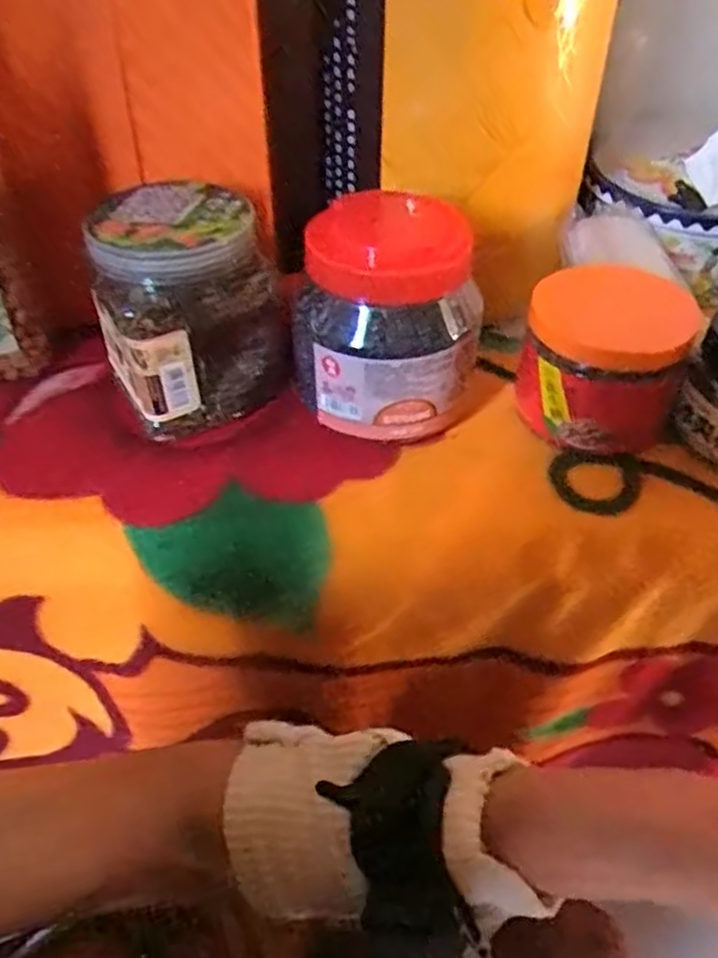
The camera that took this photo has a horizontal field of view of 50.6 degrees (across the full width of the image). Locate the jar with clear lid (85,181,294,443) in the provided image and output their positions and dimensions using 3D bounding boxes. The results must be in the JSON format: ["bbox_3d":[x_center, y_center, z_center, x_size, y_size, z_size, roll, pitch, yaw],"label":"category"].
[{"bbox_3d":[-0.105,-0.110,0.479,0.108,0.120,0.095,-20,50,-17],"label":"jar with clear lid"}]

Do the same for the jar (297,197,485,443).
[{"bbox_3d":[0.019,-0.094,0.473,0.114,0.124,0.100,-2,48,-2],"label":"jar"}]

